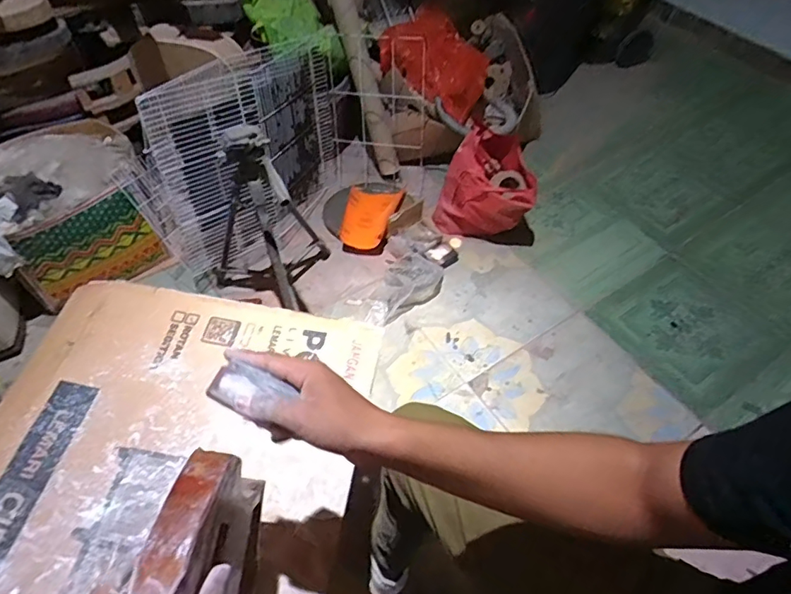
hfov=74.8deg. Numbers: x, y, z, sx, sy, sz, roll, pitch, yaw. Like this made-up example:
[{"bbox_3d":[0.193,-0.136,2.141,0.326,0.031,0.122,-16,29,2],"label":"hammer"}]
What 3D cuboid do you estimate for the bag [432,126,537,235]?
[{"bbox_3d":[0.265,-0.299,1.510,0.277,0.293,0.174,24,56,16],"label":"bag"}]

